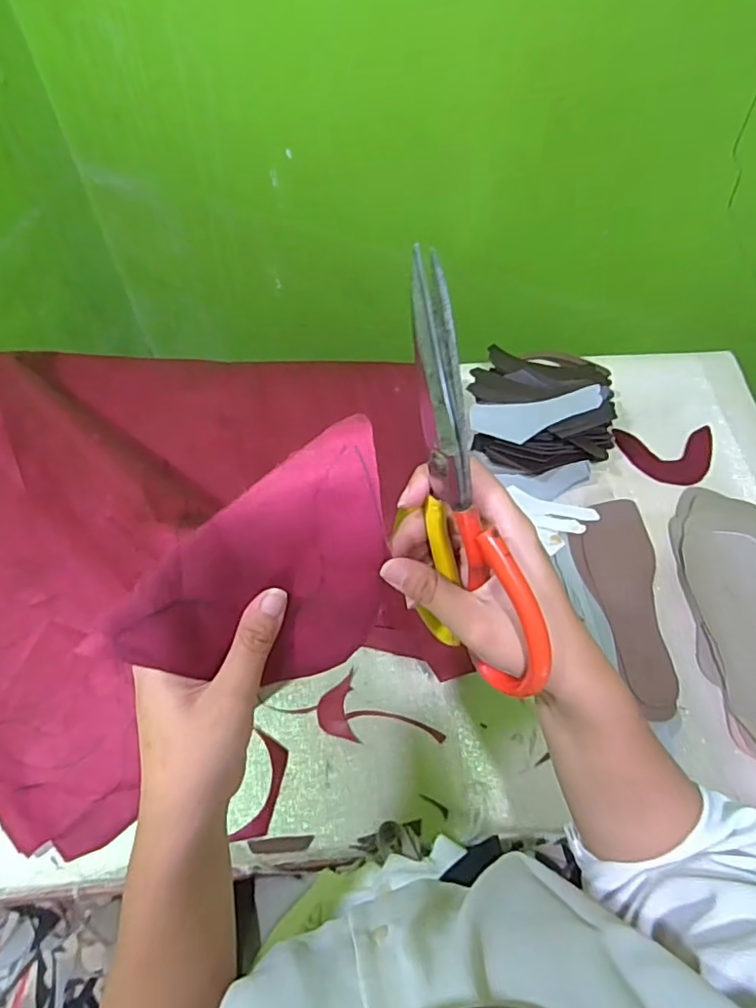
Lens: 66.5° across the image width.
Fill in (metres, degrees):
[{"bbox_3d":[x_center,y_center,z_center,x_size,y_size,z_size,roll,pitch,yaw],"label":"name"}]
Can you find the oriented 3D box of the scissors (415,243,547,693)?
[{"bbox_3d":[0.034,-0.002,0.266,0.018,0.204,0.088,-22,25,-15],"label":"scissors"}]

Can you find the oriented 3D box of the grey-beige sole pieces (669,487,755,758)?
[{"bbox_3d":[0.427,0.120,0.654,0.128,0.031,0.321,4,61,-1],"label":"grey-beige sole pieces"}]

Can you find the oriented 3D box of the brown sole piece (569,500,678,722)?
[{"bbox_3d":[0.298,0.110,0.667,0.098,0.009,0.251,-8,62,-8],"label":"brown sole piece"}]

